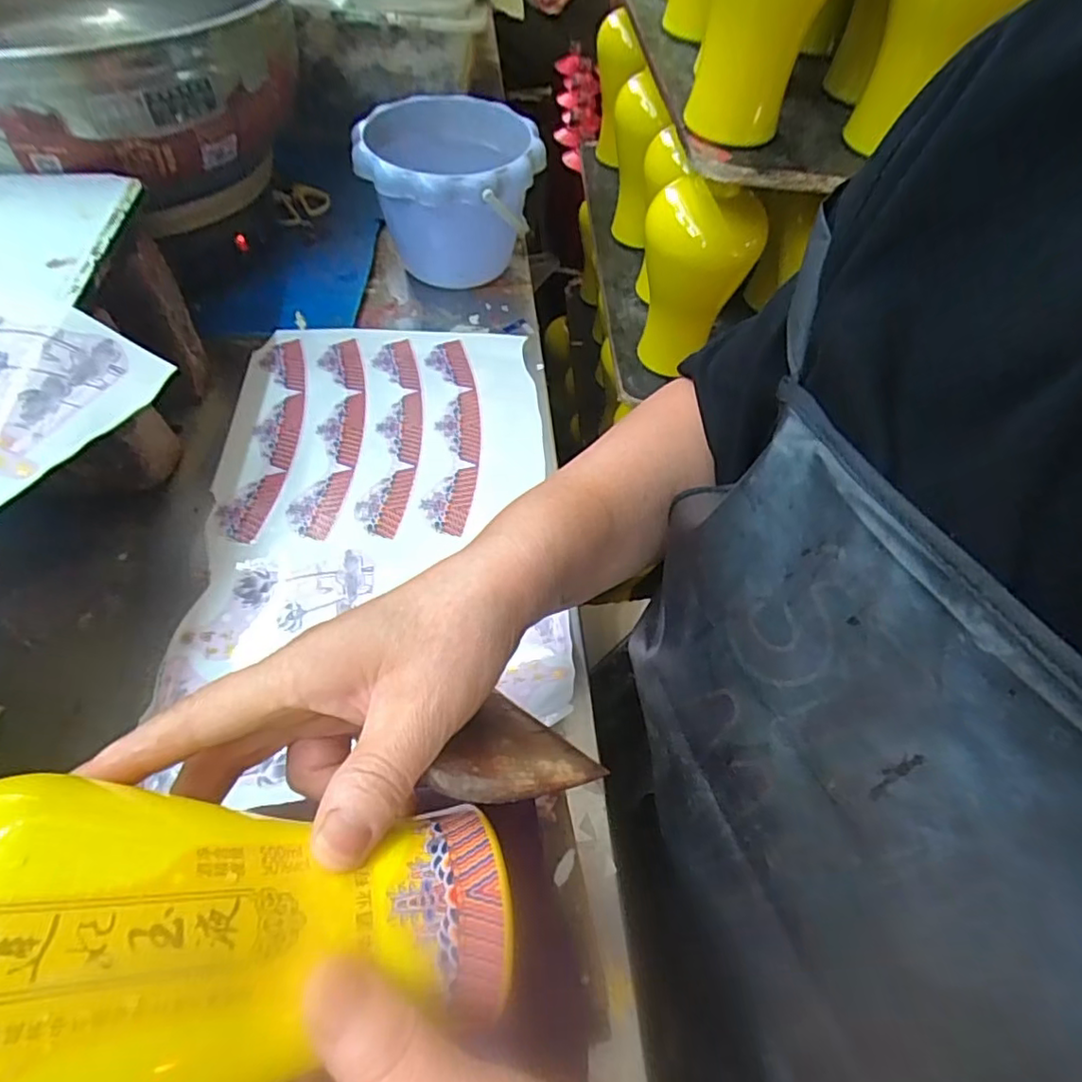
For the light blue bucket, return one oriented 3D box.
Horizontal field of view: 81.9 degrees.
[{"bbox_3d":[-0.080,-0.301,0.561,0.150,0.125,0.142,2,55,-4],"label":"light blue bucket"}]

